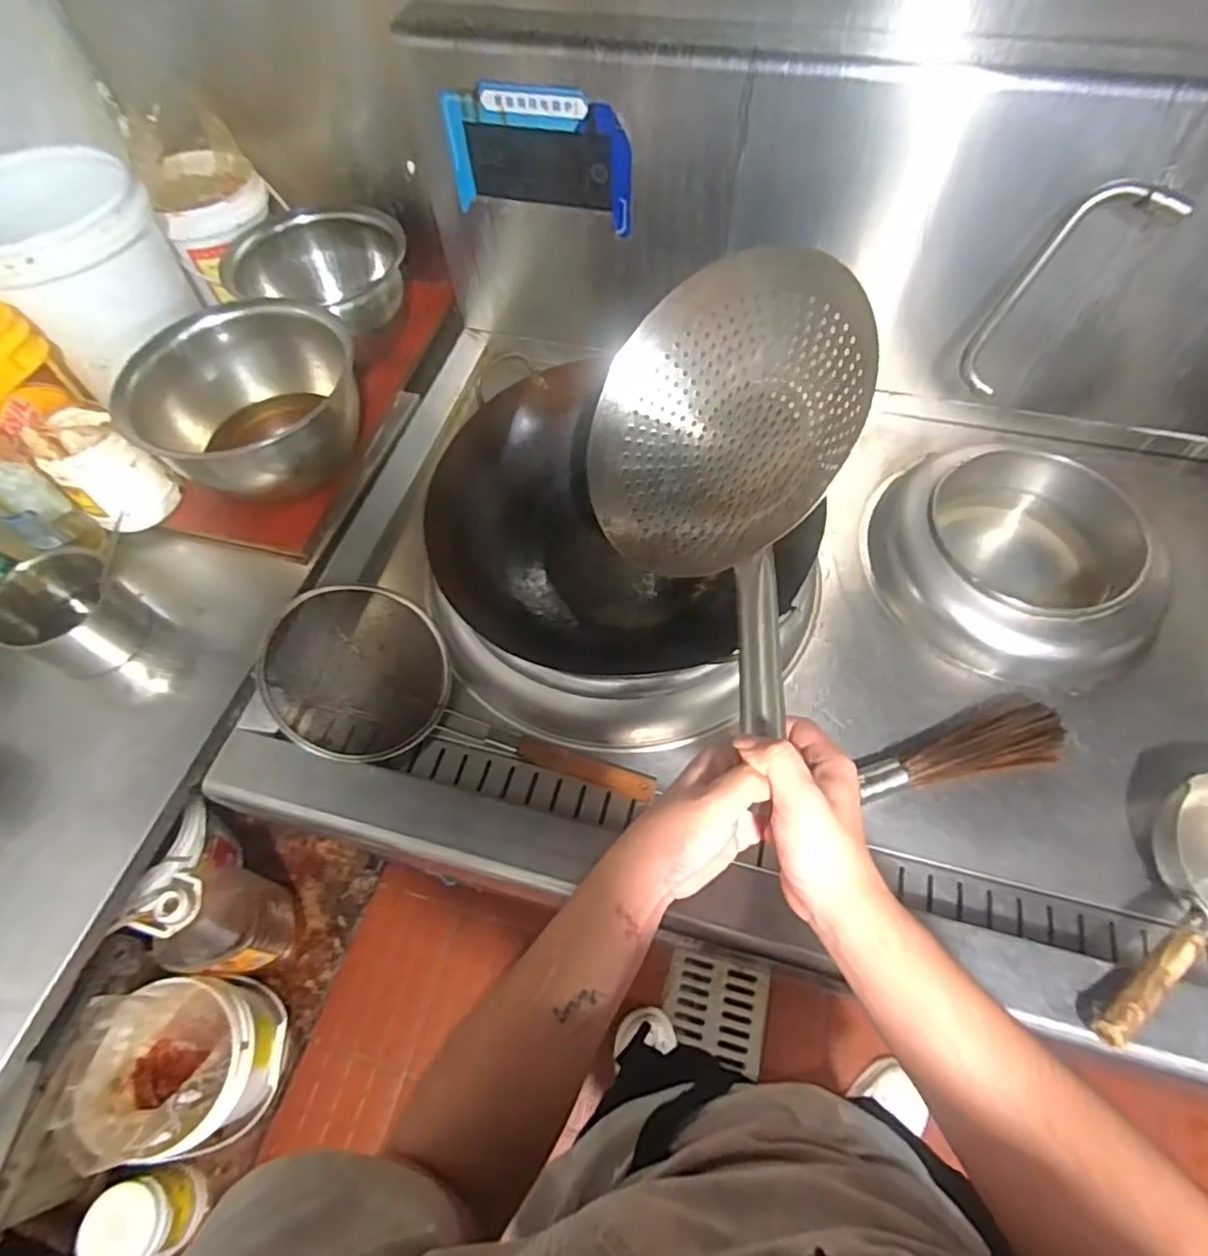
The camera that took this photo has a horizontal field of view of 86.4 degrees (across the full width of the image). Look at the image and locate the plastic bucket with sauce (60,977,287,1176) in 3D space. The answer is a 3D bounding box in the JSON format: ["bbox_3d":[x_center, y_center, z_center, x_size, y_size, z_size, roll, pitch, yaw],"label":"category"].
[{"bbox_3d":[-0.699,0.717,1.065,0.242,0.214,0.239,-1,59,2],"label":"plastic bucket with sauce"}]

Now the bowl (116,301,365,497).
[{"bbox_3d":[-0.482,-0.302,0.859,0.269,0.142,0.230,19,62,13],"label":"bowl"}]

